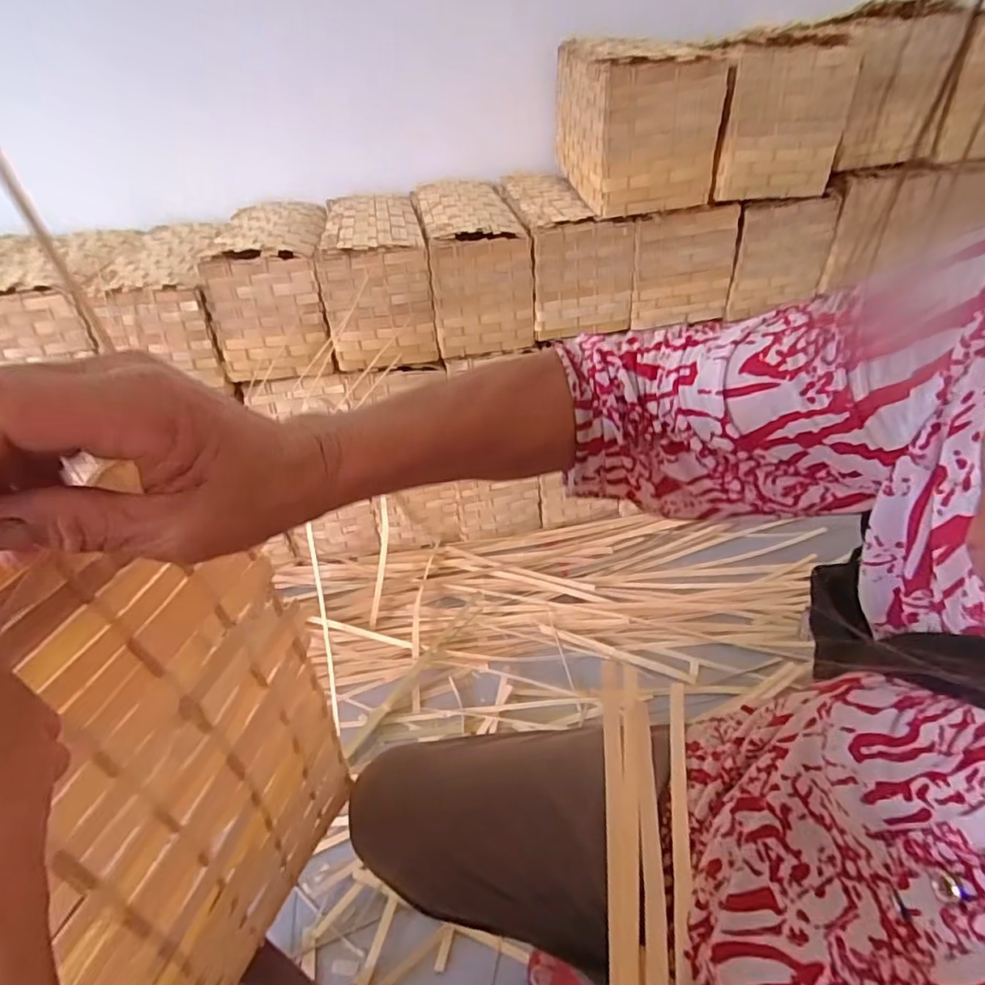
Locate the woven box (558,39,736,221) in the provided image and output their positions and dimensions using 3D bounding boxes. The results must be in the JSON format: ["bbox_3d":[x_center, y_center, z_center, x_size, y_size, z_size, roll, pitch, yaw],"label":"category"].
[{"bbox_3d":[0.231,-0.630,0.998,0.175,0.218,0.368,-8,35,-3],"label":"woven box"}]

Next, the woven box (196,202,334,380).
[{"bbox_3d":[-0.404,-0.396,1.104,0.185,0.215,0.389,-9,35,-5],"label":"woven box"}]

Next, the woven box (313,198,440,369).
[{"bbox_3d":[-0.211,-0.416,1.115,0.182,0.222,0.349,-7,34,-2],"label":"woven box"}]

